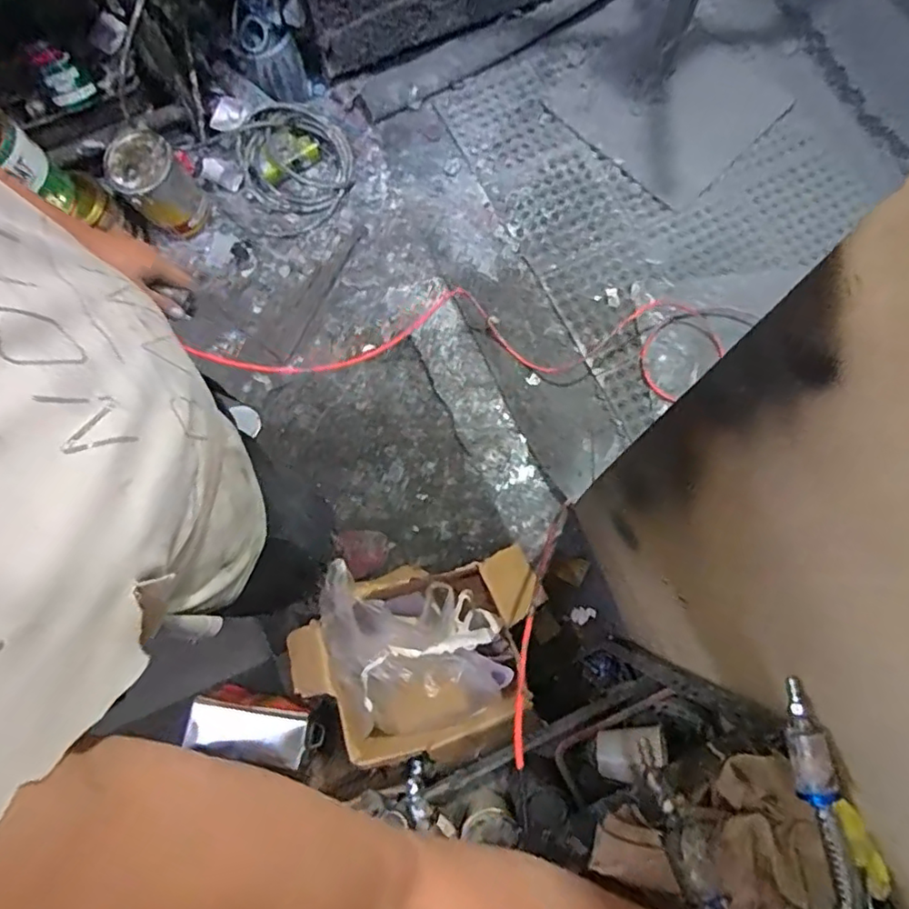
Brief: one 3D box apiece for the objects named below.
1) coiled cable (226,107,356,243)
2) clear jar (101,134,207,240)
[{"bbox_3d":[-0.428,-0.766,1.561,0.301,0.085,0.319,0,76,1],"label":"coiled cable"},{"bbox_3d":[-0.748,-0.674,1.486,0.171,0.211,0.201,-38,79,-7],"label":"clear jar"}]

